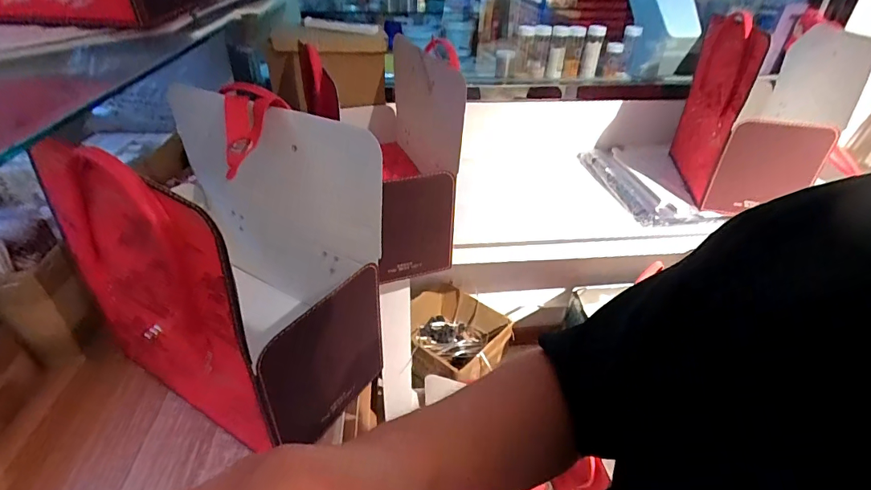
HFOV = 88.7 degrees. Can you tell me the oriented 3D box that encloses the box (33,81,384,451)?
[{"bbox_3d":[-0.267,0.015,0.574,0.346,0.355,0.213,20,39,24],"label":"box"}]

